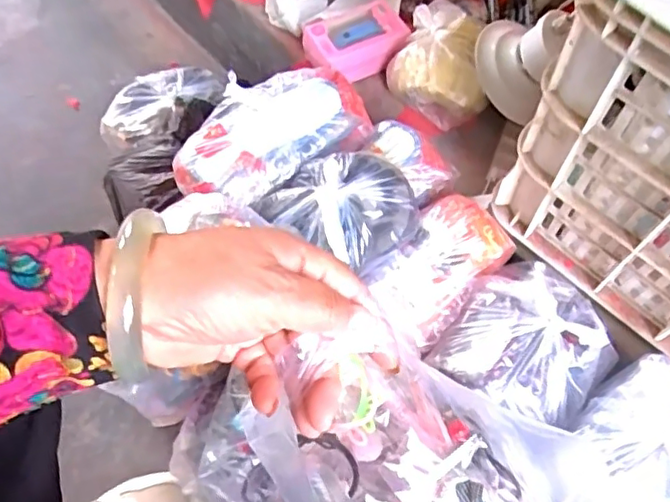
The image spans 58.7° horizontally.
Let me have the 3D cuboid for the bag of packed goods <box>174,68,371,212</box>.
[{"bbox_3d":[-0.064,-0.113,0.573,0.192,0.054,0.095,-33,66,-17],"label":"bag of packed goods"}]

